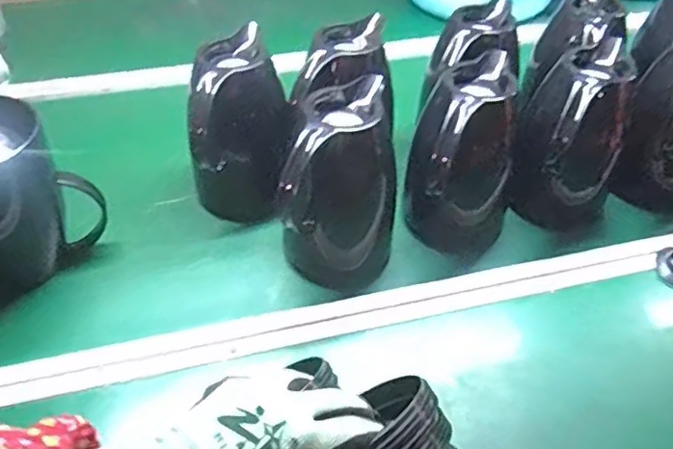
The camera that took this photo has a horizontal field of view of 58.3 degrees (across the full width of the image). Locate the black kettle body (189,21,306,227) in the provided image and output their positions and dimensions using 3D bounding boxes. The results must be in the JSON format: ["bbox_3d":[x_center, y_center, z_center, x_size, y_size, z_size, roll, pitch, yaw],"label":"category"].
[{"bbox_3d":[-0.112,-0.108,0.718,0.119,0.195,0.125,2,43,1],"label":"black kettle body"}]

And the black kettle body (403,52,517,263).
[{"bbox_3d":[0.143,-0.069,0.690,0.121,0.198,0.135,12,45,12],"label":"black kettle body"}]

